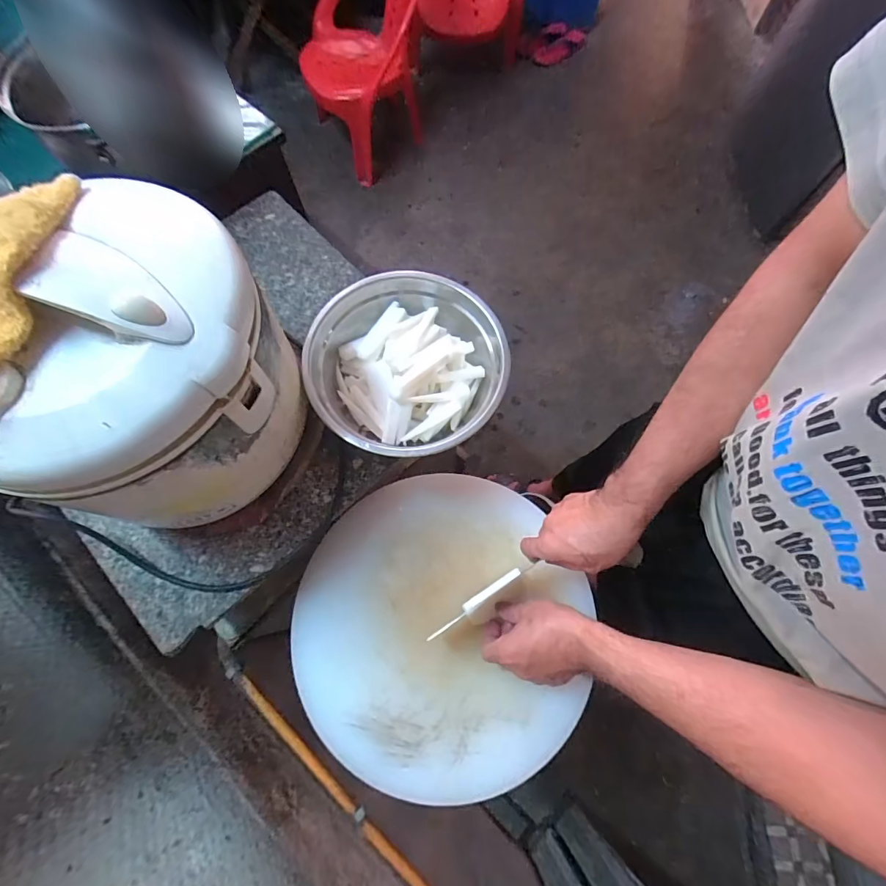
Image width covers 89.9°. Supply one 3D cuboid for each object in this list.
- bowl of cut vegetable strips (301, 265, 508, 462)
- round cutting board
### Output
[{"bbox_3d":[-0.040,-0.089,0.531,0.226,0.072,0.217,0,71,1],"label":"bowl of cut vegetable strips"},{"bbox_3d":[-0.004,0.215,0.549,0.340,0.038,0.357,0,71,1],"label":"round cutting board"}]

